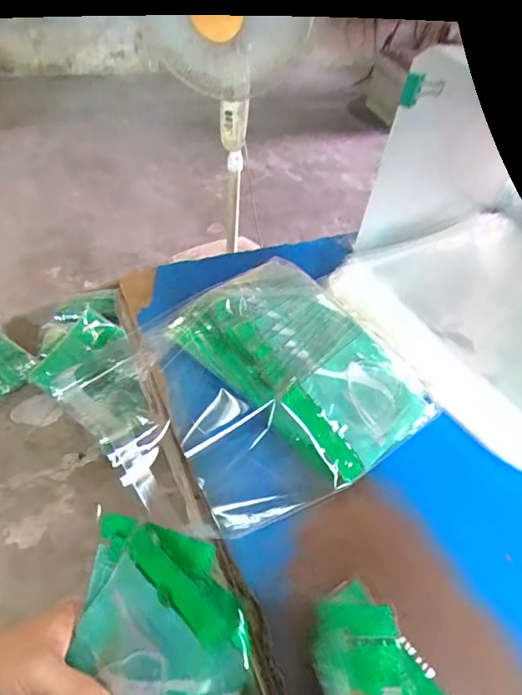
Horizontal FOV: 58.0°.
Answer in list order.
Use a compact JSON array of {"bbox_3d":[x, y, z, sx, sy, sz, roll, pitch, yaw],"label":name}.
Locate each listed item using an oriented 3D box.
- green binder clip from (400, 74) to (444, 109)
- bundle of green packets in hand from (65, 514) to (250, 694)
[{"bbox_3d":[0.177,-0.285,0.514,0.065,0.034,0.012,-28,55,-30],"label":"green binder clip"},{"bbox_3d":[-0.084,0.225,0.338,0.132,0.025,0.163,16,79,27],"label":"bundle of green packets in hand"}]

